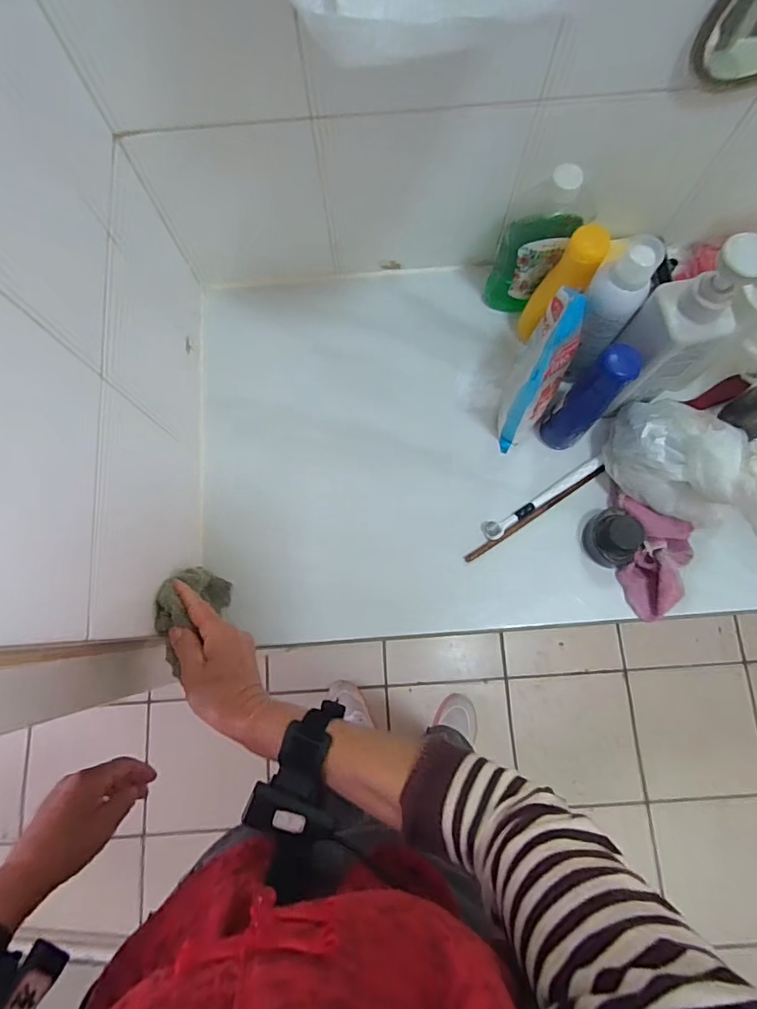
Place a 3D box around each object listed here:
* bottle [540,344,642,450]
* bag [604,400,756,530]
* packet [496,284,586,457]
[{"bbox_3d":[0.216,-0.107,0.538,0.046,0.151,0.053,39,81,9],"label":"bottle"},{"bbox_3d":[0.312,-0.037,0.524,0.107,0.122,0.161,-6,77,0],"label":"bag"},{"bbox_3d":[0.169,-0.136,0.542,0.055,0.154,0.119,29,80,7],"label":"packet"}]

